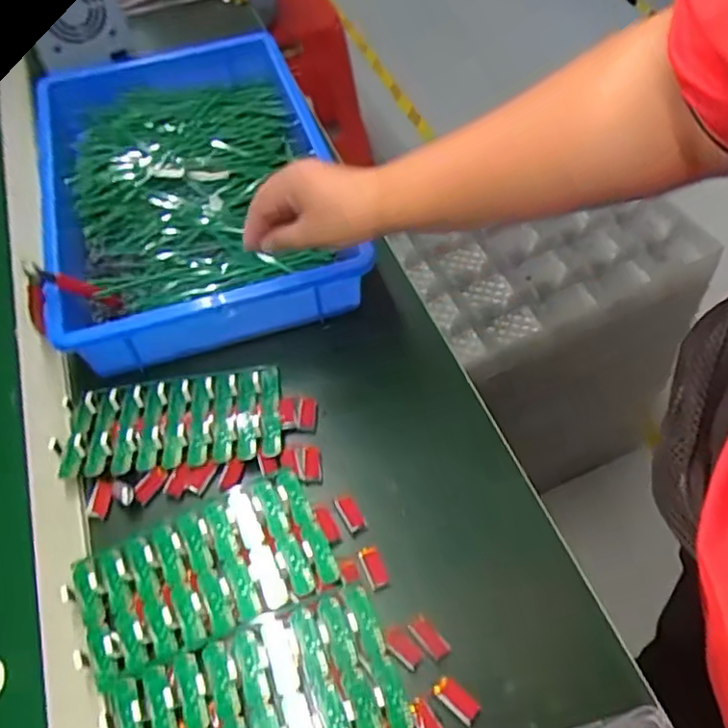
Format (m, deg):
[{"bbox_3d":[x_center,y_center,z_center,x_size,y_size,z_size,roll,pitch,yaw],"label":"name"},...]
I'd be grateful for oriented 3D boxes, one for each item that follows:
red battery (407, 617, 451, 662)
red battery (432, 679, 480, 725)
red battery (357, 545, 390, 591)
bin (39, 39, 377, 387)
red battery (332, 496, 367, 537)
[{"bbox_3d":[0.046,0.192,0.451,0.015,0.004,0.030,-36,59,-21],"label":"red battery"},{"bbox_3d":[0.062,0.226,0.434,0.032,0.004,0.014,32,62,25],"label":"red battery"},{"bbox_3d":[0.007,0.155,0.489,0.016,0.006,0.033,-19,54,-10],"label":"red battery"},{"bbox_3d":[-0.186,-0.190,0.693,0.295,0.081,0.407,-14,55,-10],"label":"bin"},{"bbox_3d":[-0.011,0.119,0.511,0.017,0.007,0.033,-26,56,-15],"label":"red battery"}]

